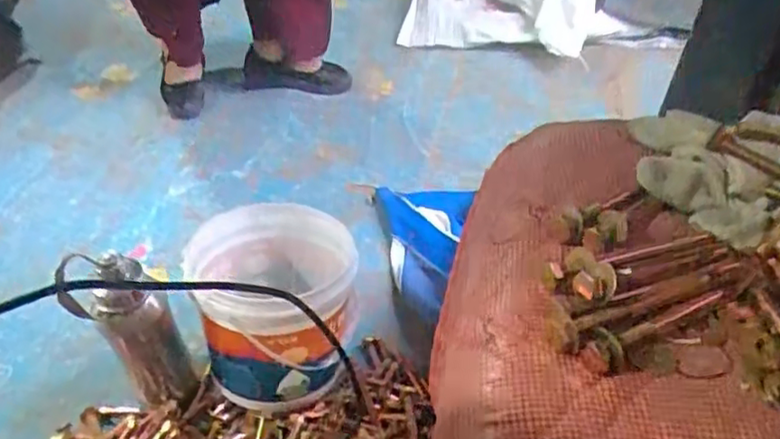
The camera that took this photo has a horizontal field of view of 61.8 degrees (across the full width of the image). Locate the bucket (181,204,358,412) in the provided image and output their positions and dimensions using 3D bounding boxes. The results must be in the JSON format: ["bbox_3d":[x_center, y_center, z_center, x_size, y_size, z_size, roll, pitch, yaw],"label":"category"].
[{"bbox_3d":[-0.147,0.097,0.863,0.199,0.187,0.236,-4,44,-6],"label":"bucket"}]

